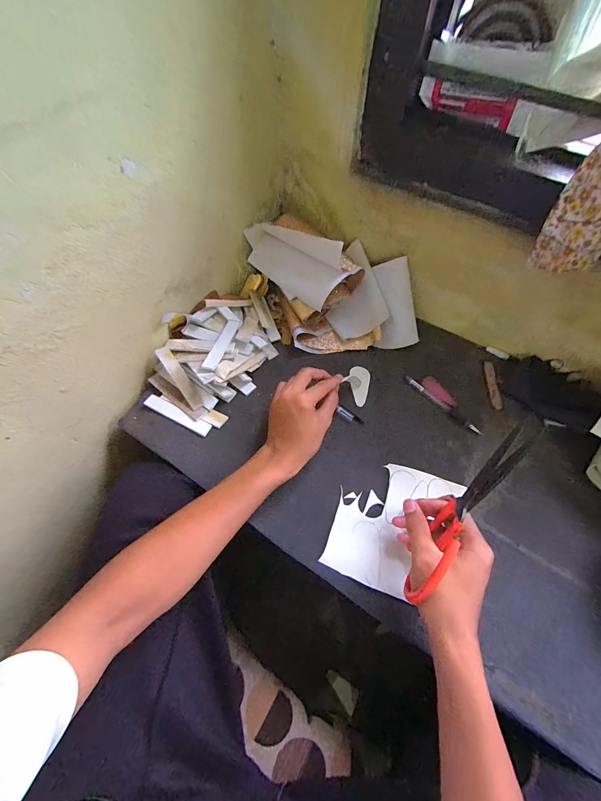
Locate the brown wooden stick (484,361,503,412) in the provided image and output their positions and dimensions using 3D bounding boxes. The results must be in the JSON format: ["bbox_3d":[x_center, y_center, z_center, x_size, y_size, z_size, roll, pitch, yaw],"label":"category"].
[{"bbox_3d":[0.315,-0.026,0.522,0.016,0.004,0.091,4,61,0],"label":"brown wooden stick"}]

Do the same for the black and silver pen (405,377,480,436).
[{"bbox_3d":[0.220,0.004,0.498,0.015,0.007,0.132,-40,70,-21],"label":"black and silver pen"}]

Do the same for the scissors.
[{"bbox_3d":[0.156,0.109,0.309,0.016,0.050,0.192,32,94,15],"label":"scissors"}]

